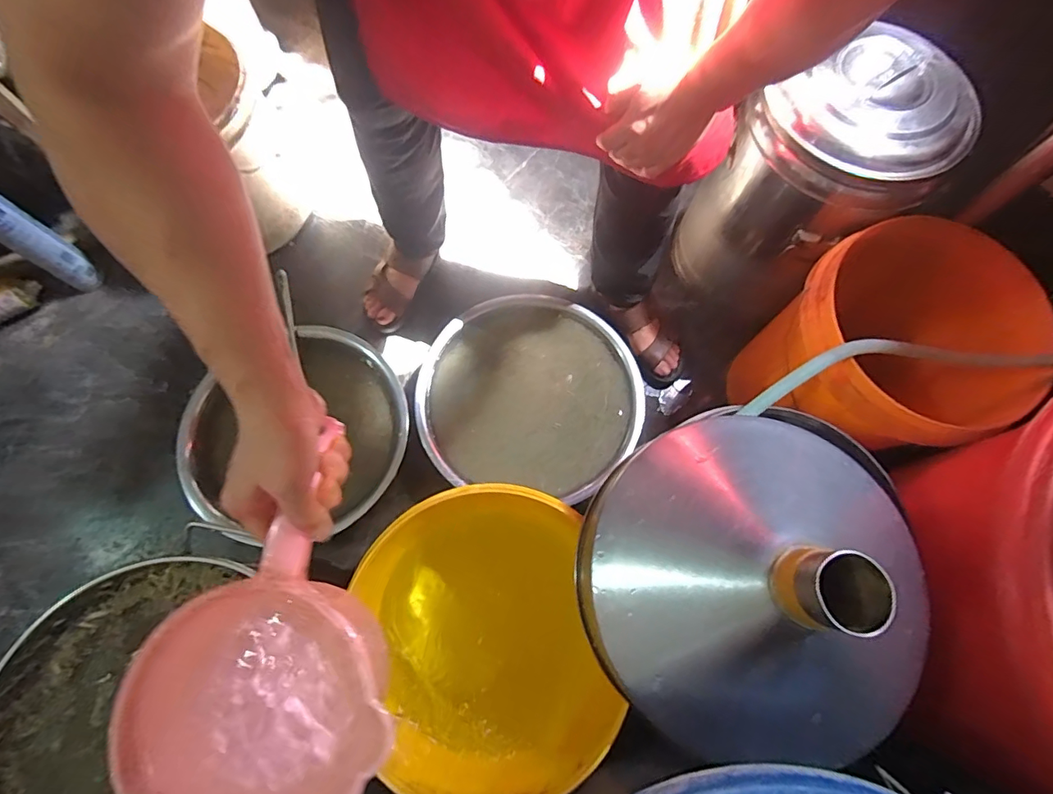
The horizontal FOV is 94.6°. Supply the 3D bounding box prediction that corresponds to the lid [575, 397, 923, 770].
[{"bbox_3d":[0.212,0.142,0.392,0.295,0.135,0.280,0,73,-1],"label":"lid"}]

